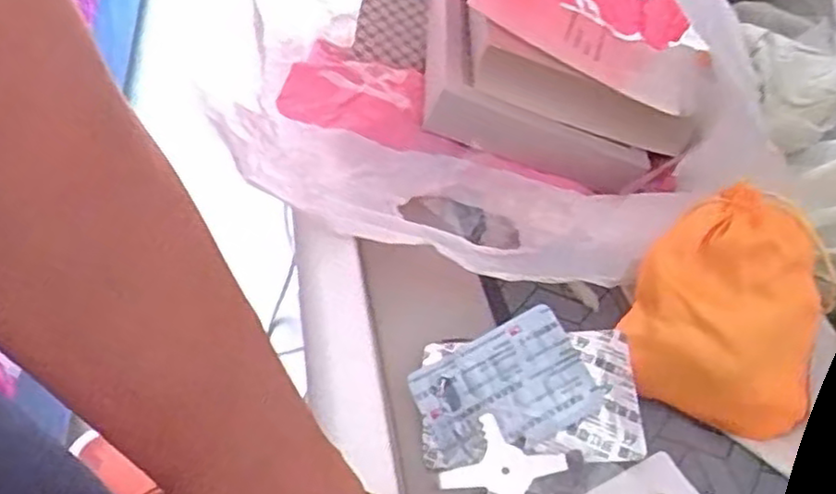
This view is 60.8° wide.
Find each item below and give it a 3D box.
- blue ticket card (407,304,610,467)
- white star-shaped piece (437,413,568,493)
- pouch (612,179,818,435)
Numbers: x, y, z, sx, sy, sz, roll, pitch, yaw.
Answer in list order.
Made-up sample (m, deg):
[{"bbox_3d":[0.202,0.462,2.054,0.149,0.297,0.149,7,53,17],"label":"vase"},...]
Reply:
[{"bbox_3d":[0.045,0.073,0.363,0.085,0.007,0.060,-28,70,-5],"label":"blue ticket card"},{"bbox_3d":[0.042,0.110,0.349,0.050,0.004,0.040,26,72,8],"label":"white star-shaped piece"},{"bbox_3d":[0.161,0.031,0.371,0.095,0.076,0.099,18,51,19],"label":"pouch"}]

